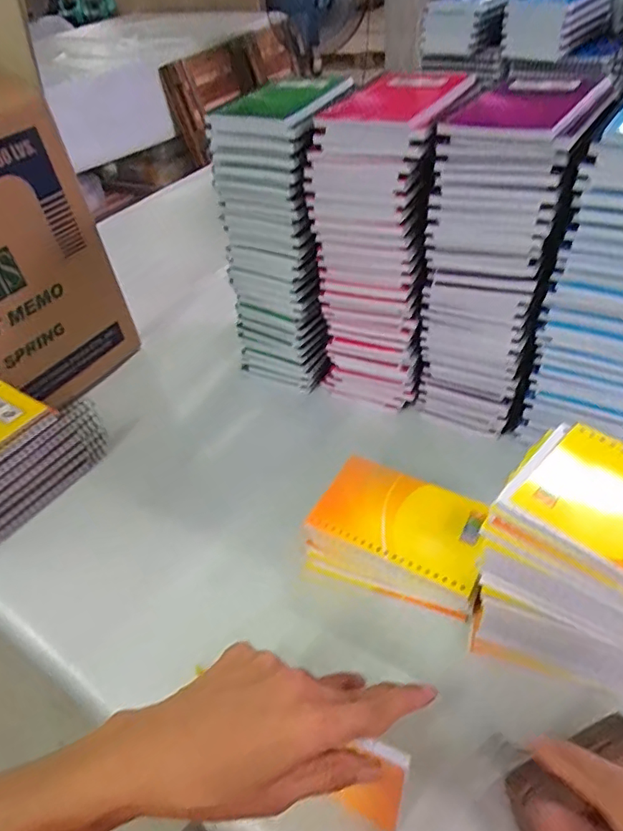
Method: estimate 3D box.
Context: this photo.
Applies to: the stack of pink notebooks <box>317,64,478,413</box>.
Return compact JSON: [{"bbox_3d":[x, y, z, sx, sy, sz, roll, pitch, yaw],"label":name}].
[{"bbox_3d":[0.073,-0.150,0.521,0.105,0.292,0.123,12,47,19],"label":"stack of pink notebooks"}]

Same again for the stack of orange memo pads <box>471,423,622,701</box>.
[{"bbox_3d":[0.183,0.108,0.333,0.146,0.145,0.100,27,53,31],"label":"stack of orange memo pads"}]

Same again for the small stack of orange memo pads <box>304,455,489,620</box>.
[{"bbox_3d":[0.067,0.096,0.422,0.136,0.060,0.088,16,47,24],"label":"small stack of orange memo pads"}]

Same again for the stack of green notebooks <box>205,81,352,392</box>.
[{"bbox_3d":[-0.024,-0.174,0.561,0.113,0.288,0.122,11,46,19],"label":"stack of green notebooks"}]

